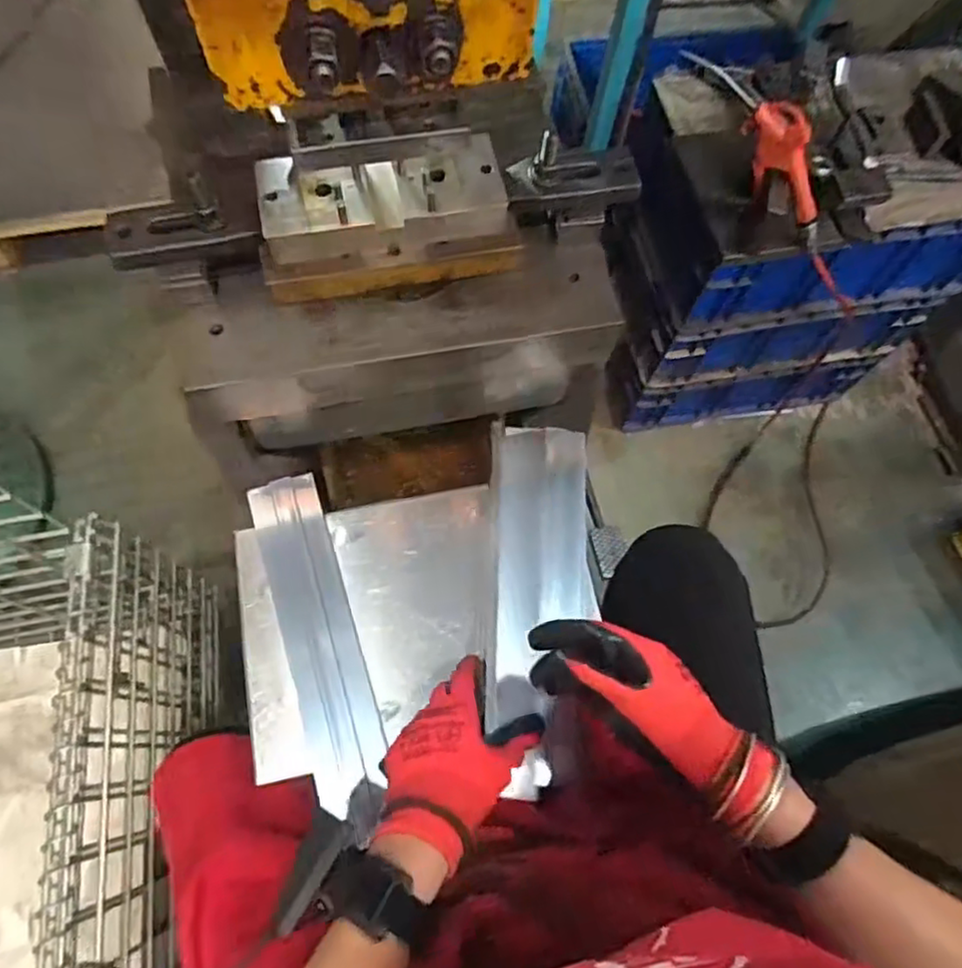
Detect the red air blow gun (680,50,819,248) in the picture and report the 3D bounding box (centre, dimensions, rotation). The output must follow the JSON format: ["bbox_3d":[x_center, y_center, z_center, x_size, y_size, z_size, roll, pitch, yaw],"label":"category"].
[{"bbox_3d":[0.324,-0.369,0.716,0.039,0.080,0.265,-47,110,-19],"label":"red air blow gun"}]

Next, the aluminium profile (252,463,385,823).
[{"bbox_3d":[-0.148,0.130,0.595,0.064,0.016,0.293,-17,69,-9],"label":"aluminium profile"}]

